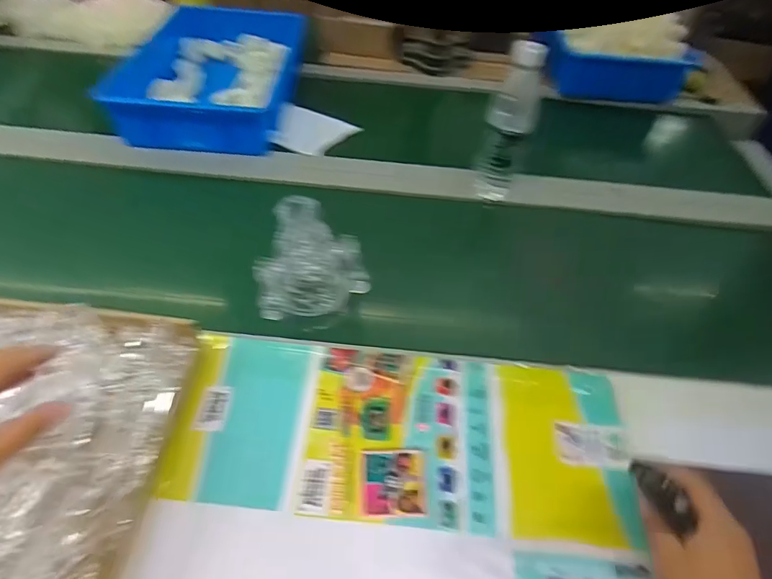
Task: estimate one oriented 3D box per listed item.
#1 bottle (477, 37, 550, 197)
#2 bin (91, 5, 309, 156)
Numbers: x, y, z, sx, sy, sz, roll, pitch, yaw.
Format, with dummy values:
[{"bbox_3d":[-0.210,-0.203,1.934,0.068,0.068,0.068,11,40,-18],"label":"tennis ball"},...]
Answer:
[{"bbox_3d":[0.174,-0.228,0.675,0.066,0.222,0.056,21,51,12],"label":"bottle"},{"bbox_3d":[-0.318,-0.399,0.883,0.286,0.098,0.417,6,49,-1],"label":"bin"}]

